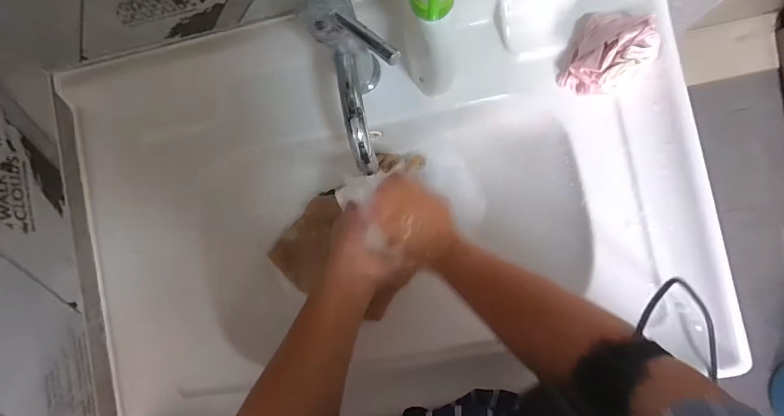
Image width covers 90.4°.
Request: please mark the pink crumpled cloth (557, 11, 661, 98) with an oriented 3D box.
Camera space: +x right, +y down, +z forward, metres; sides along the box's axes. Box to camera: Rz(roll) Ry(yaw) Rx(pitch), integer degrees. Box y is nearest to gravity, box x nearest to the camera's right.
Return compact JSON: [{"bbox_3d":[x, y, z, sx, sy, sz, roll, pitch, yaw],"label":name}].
[{"bbox_3d":[0.240,-0.170,0.430,0.075,0.061,0.081,20,90,6],"label":"pink crumpled cloth"}]

